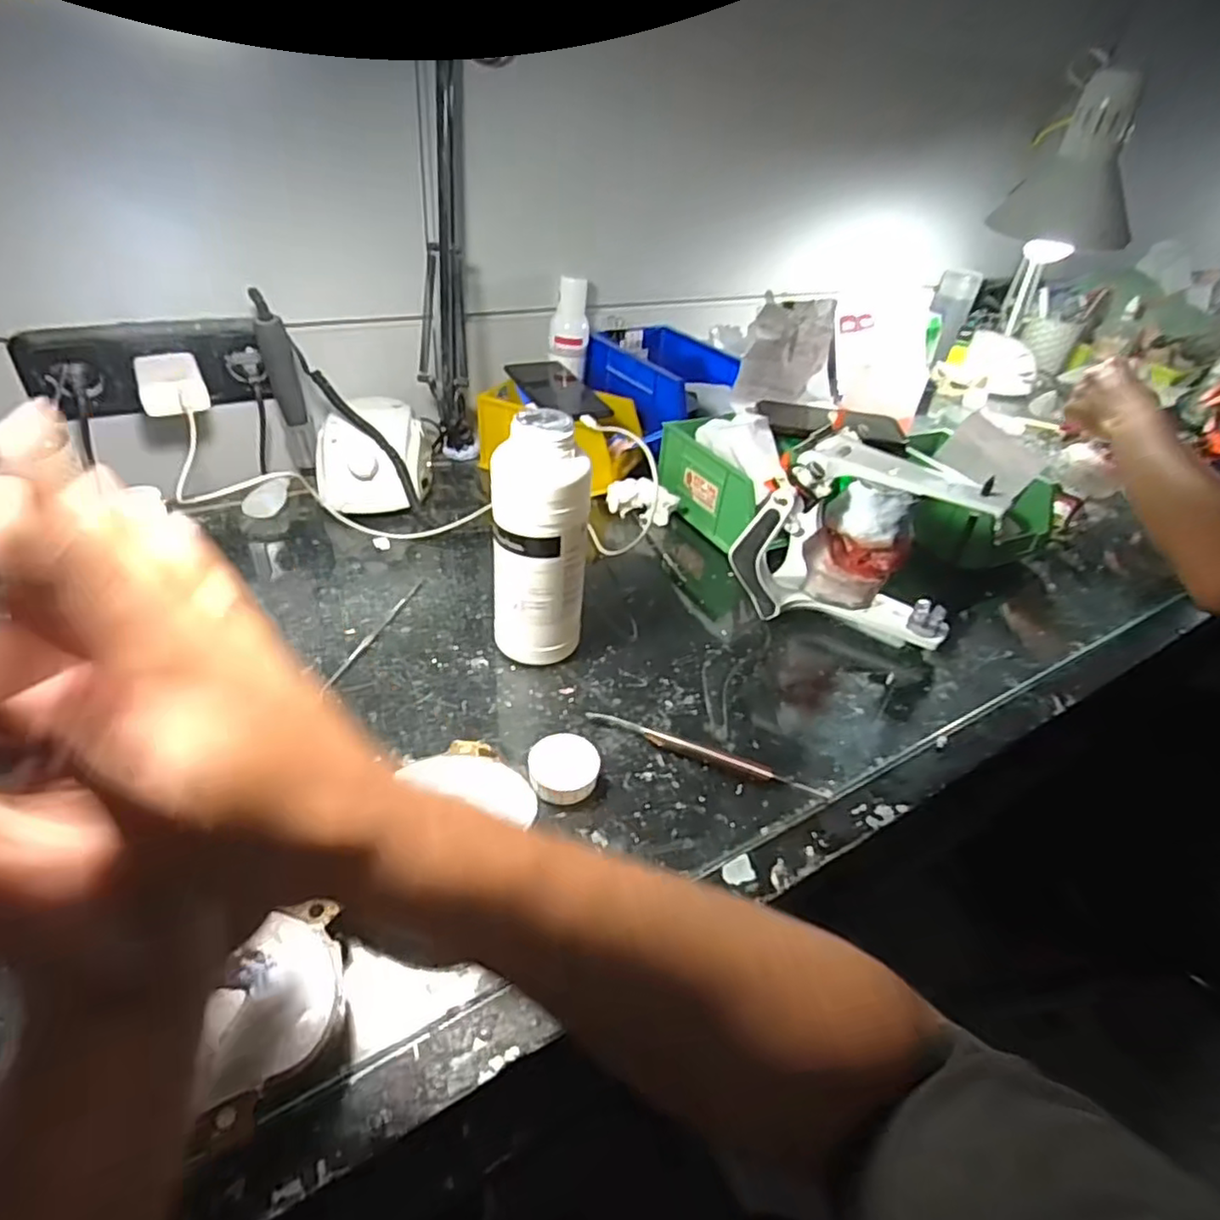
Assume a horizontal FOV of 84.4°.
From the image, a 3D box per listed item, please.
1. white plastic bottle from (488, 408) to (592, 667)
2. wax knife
[{"bbox_3d":[-0.051,-0.043,0.490,0.061,0.191,0.055,-20,44,-30],"label":"white plastic bottle"},{"bbox_3d":[0.065,0.099,0.466,0.172,0.014,0.013,18,39,15],"label":"wax knife"}]

